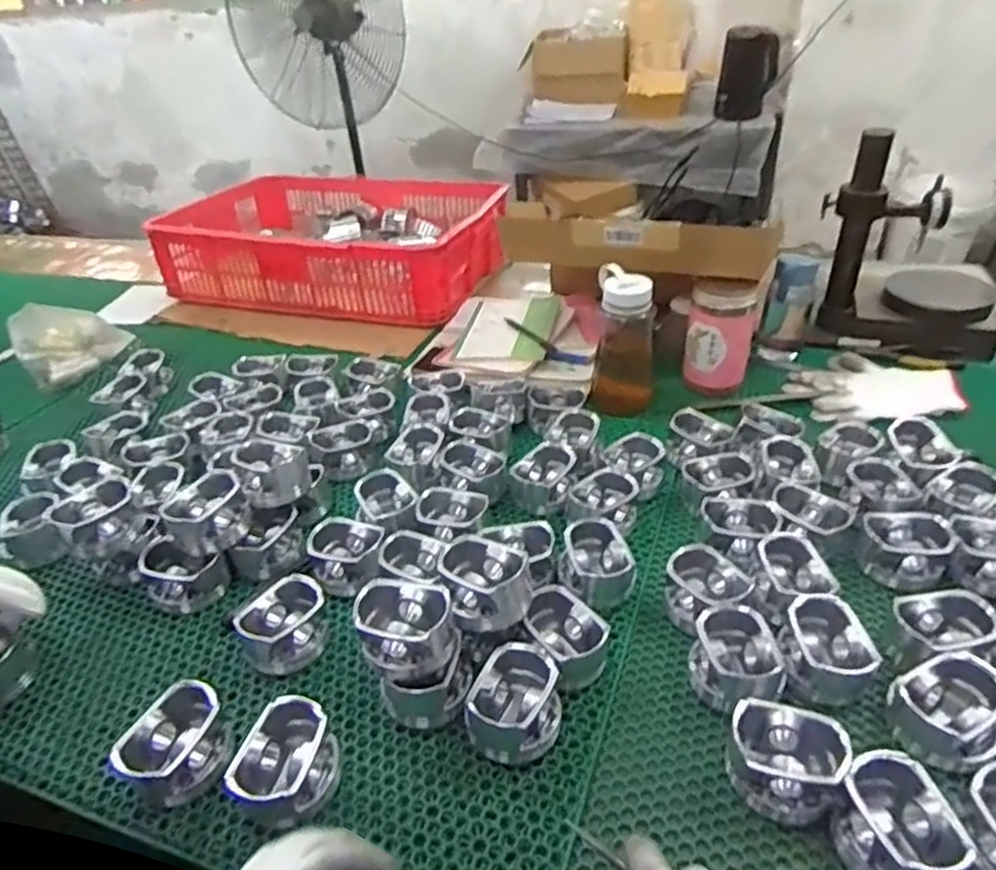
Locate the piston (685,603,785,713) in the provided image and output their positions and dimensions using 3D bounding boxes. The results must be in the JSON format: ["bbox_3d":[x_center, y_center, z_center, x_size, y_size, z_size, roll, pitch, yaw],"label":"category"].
[{"bbox_3d":[0.196,0.189,0.560,0.074,0.055,0.076,-25,38,-29],"label":"piston"}]

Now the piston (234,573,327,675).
[{"bbox_3d":[-0.190,0.173,0.612,0.064,0.053,0.073,23,41,35],"label":"piston"}]

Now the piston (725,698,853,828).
[{"bbox_3d":[0.208,0.233,0.490,0.074,0.052,0.063,9,35,18],"label":"piston"}]

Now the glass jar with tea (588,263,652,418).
[{"bbox_3d":[0.167,-0.126,0.906,0.077,0.178,0.070,1,33,8],"label":"glass jar with tea"}]

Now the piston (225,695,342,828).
[{"bbox_3d":[-0.155,0.246,0.501,0.063,0.058,0.070,13,37,25],"label":"piston"}]

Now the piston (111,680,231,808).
[{"bbox_3d":[-0.244,0.240,0.519,0.066,0.048,0.076,15,37,26],"label":"piston"}]

